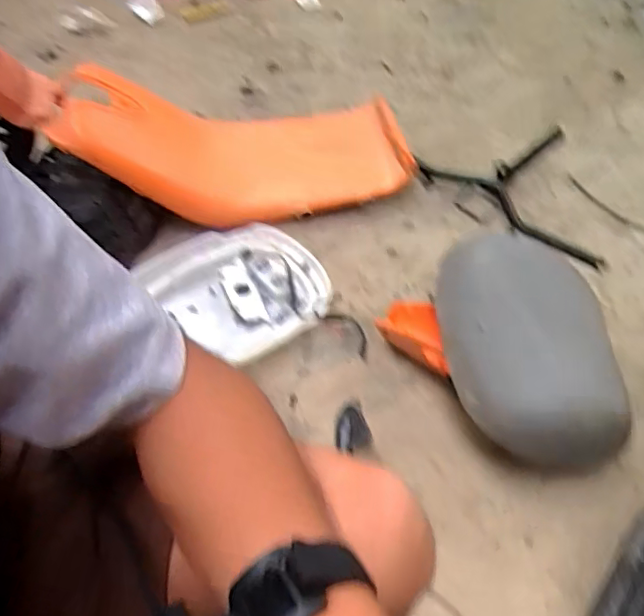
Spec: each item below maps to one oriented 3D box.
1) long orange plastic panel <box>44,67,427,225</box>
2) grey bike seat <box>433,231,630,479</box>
[{"bbox_3d":[-0.138,-0.306,1.116,0.566,0.246,0.277,-8,53,-6],"label":"long orange plastic panel"},{"bbox_3d":[0.273,0.047,0.838,0.205,0.112,0.343,-5,52,-4],"label":"grey bike seat"}]

